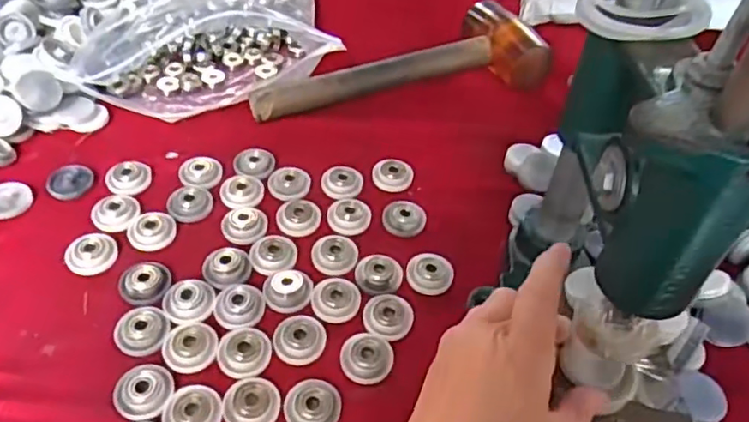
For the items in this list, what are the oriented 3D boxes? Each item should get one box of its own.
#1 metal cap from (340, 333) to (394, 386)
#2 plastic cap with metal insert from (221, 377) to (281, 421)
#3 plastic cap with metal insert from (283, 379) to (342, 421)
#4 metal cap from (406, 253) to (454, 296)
[{"bbox_3d":[-0.005,0.095,0.387,0.033,0.007,0.031,2,47,-2],"label":"metal cap"},{"bbox_3d":[-0.074,0.115,0.356,0.033,0.011,0.028,-13,49,-15],"label":"plastic cap with metal insert"},{"bbox_3d":[-0.038,0.119,0.362,0.032,0.010,0.033,2,47,-2],"label":"plastic cap with metal insert"},{"bbox_3d":[0.041,0.045,0.435,0.033,0.011,0.027,10,47,5],"label":"metal cap"}]

